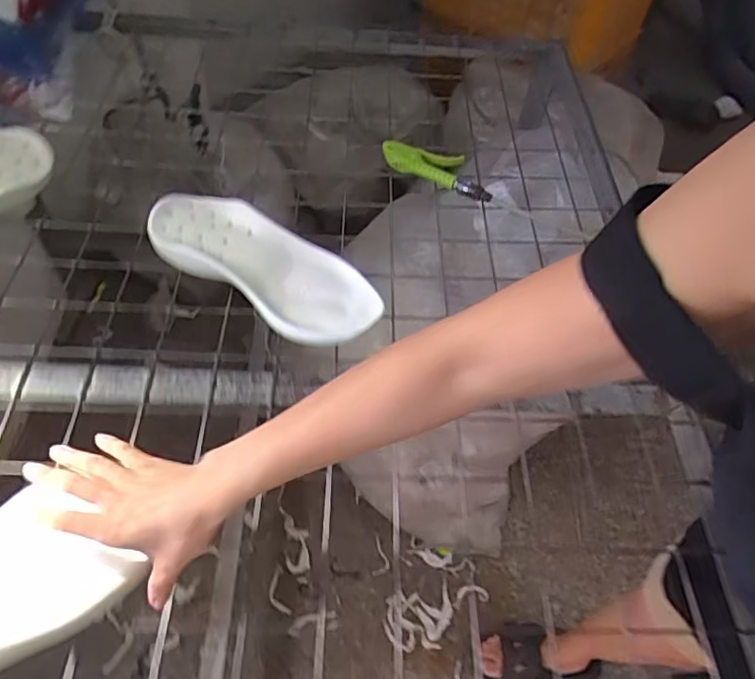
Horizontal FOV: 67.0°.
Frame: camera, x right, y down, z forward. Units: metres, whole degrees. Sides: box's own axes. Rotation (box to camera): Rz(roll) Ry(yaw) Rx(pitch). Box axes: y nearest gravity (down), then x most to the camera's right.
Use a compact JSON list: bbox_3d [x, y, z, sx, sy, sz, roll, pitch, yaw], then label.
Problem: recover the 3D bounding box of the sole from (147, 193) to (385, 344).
[{"bbox_3d":[-0.141,-0.090,0.700,0.321,0.042,0.119,31,57,17],"label":"sole"}]

